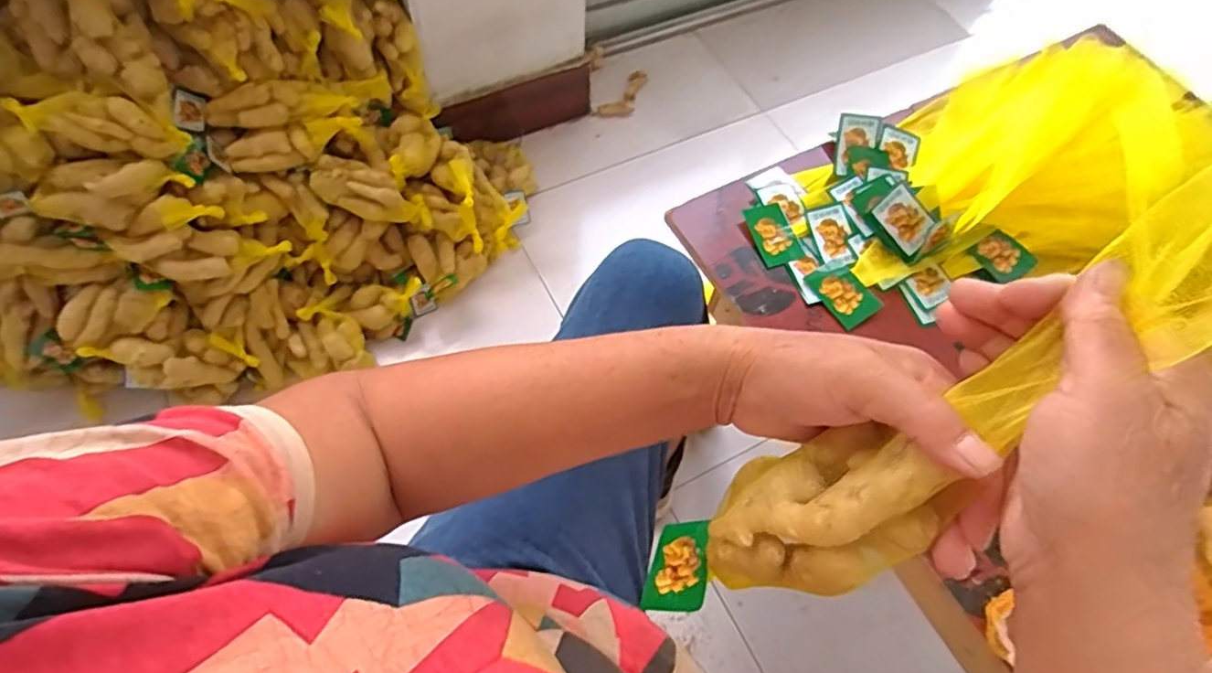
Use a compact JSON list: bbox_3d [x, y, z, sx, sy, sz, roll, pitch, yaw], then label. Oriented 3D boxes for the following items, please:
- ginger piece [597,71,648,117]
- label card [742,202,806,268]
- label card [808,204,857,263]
[{"bbox_3d":[0.045,-0.497,1.302,0.049,0.023,0.146,34,65,15],"label":"ginger piece"},{"bbox_3d":[0.152,-0.092,0.570,0.038,0.005,0.061,-15,70,-11],"label":"label card"},{"bbox_3d":[0.204,-0.091,0.564,0.034,0.004,0.056,-8,73,-4],"label":"label card"}]

